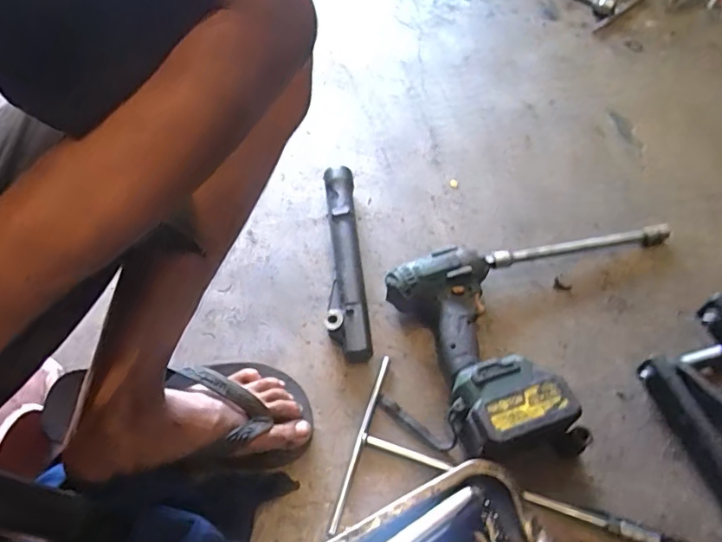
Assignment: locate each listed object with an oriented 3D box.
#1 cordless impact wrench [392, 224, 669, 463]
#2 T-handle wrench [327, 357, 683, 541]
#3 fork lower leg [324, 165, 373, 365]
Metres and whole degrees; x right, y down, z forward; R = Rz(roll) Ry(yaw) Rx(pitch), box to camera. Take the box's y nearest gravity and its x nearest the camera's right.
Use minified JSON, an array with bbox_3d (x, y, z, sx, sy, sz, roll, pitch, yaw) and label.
[{"bbox_3d":[0.243,0.066,0.599,0.394,0.084,0.257,-9,57,-8],"label":"cordless impact wrench"},{"bbox_3d":[0.173,0.222,0.520,0.371,0.017,0.181,15,57,8],"label":"T-handle wrench"},{"bbox_3d":[-0.026,-0.020,0.673,0.052,0.039,0.293,-4,57,-4],"label":"fork lower leg"}]

